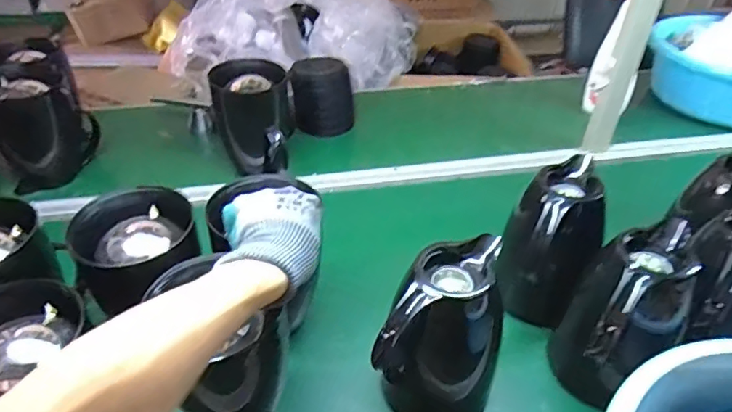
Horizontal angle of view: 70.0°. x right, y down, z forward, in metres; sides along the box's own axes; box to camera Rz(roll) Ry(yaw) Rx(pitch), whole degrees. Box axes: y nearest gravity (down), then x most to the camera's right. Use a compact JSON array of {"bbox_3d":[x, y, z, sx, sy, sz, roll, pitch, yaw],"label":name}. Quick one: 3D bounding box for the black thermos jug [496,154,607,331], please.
[{"bbox_3d":[0.233,0.054,0.666,0.104,0.182,0.112,1,38,-1],"label":"black thermos jug"}]

